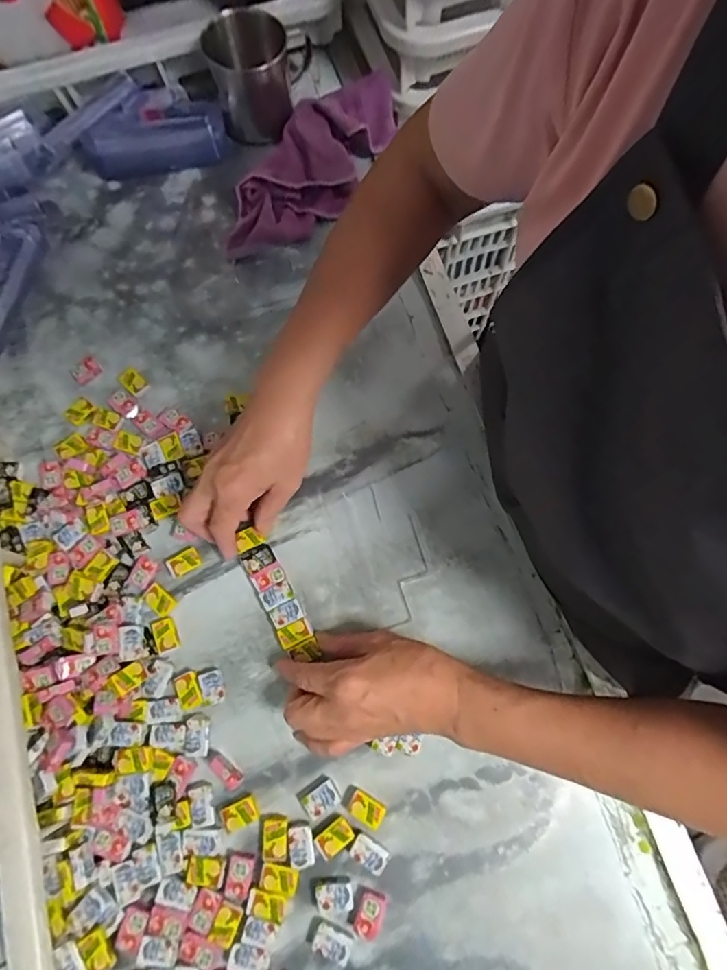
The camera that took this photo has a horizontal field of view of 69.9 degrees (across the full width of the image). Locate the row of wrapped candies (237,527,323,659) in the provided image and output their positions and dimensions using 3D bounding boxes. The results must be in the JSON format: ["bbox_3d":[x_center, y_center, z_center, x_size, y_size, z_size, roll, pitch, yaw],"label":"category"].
[{"bbox_3d":[-0.073,0.090,0.431,0.027,0.005,0.114,-28,77,-7],"label":"row of wrapped candies"}]

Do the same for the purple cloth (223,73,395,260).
[{"bbox_3d":[-0.056,-0.328,0.531,0.094,0.043,0.243,28,77,9],"label":"purple cloth"}]

